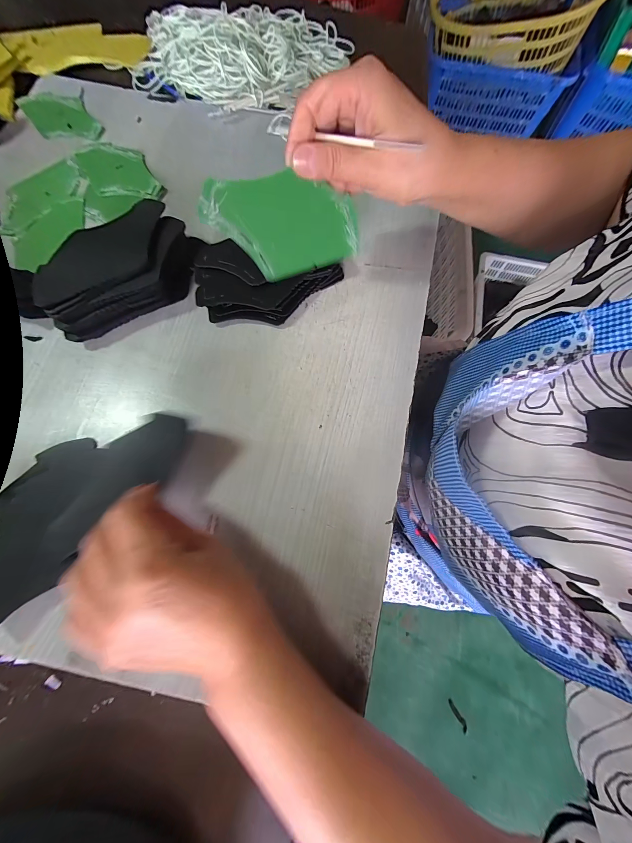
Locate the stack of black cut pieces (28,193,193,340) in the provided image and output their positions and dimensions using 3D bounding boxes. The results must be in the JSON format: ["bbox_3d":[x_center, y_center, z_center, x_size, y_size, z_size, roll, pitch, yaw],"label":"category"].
[{"bbox_3d":[-0.195,-0.153,0.277,0.138,0.041,0.095,-28,77,-8],"label":"stack of black cut pieces"}]

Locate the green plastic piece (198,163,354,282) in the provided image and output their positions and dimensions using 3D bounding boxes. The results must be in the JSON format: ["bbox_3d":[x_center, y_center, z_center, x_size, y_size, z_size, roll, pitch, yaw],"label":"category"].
[{"bbox_3d":[-0.020,-0.162,0.230,0.130,0.067,0.009,-24,47,-18],"label":"green plastic piece"}]

